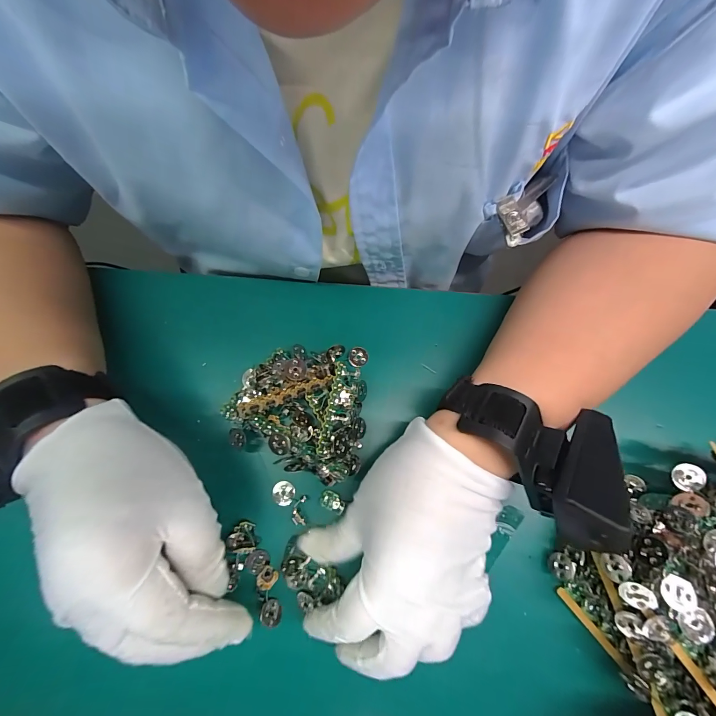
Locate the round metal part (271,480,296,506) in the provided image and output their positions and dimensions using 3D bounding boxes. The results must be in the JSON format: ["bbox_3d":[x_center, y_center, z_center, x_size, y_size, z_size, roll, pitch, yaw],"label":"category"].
[{"bbox_3d":[-0.052,0.094,0.239,0.016,0.004,0.016,0,75,1],"label":"round metal part"}]

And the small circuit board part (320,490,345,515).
[{"bbox_3d":[-0.018,0.099,0.236,0.017,0.005,0.012,27,78,8],"label":"small circuit board part"}]

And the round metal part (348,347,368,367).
[{"bbox_3d":[0.000,-0.001,0.264,0.014,0.004,0.015,0,75,1],"label":"round metal part"}]

